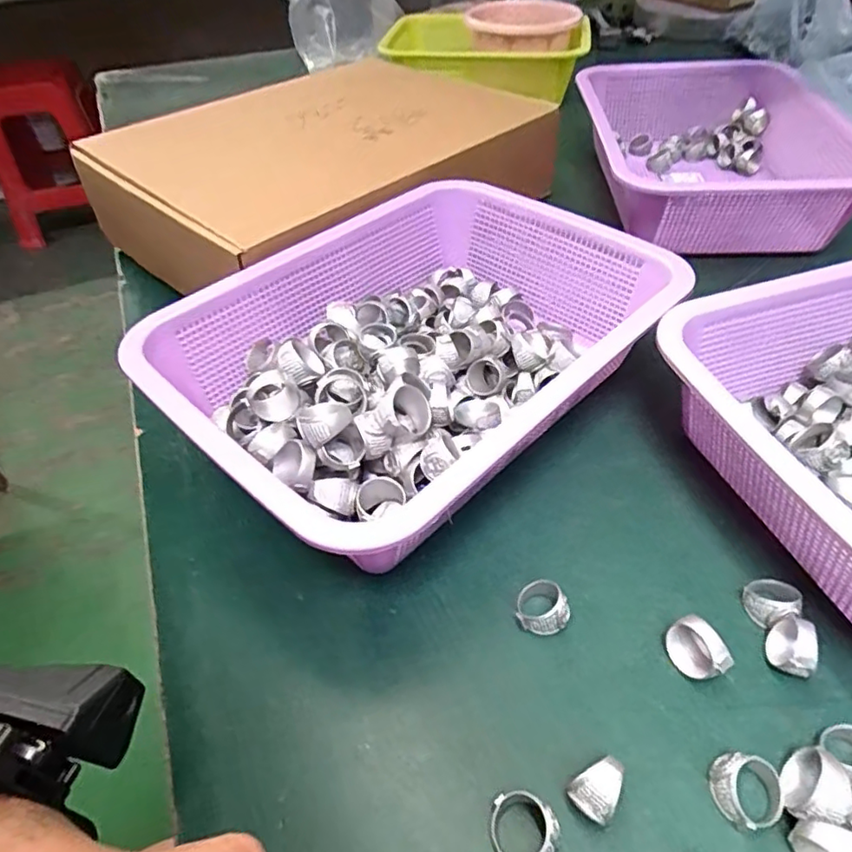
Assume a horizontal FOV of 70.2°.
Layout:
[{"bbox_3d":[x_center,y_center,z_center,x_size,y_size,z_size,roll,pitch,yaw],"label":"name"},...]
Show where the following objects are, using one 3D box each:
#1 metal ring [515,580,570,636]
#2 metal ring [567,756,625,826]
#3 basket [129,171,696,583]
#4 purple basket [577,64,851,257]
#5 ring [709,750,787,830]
[{"bbox_3d":[0.057,0.090,0.304,0.023,0.017,0.026,-13,45,-9],"label":"metal ring"},{"bbox_3d":[0.068,0.146,0.243,0.017,0.023,0.021,28,52,28],"label":"metal ring"},{"bbox_3d":[-0.001,-0.044,0.394,0.223,0.088,0.308,32,54,31],"label":"basket"},{"bbox_3d":[0.273,-0.270,0.594,0.221,0.082,0.289,0,44,3],"label":"purple basket"},{"bbox_3d":[0.130,0.146,0.244,0.025,0.017,0.027,-2,44,2],"label":"ring"}]

